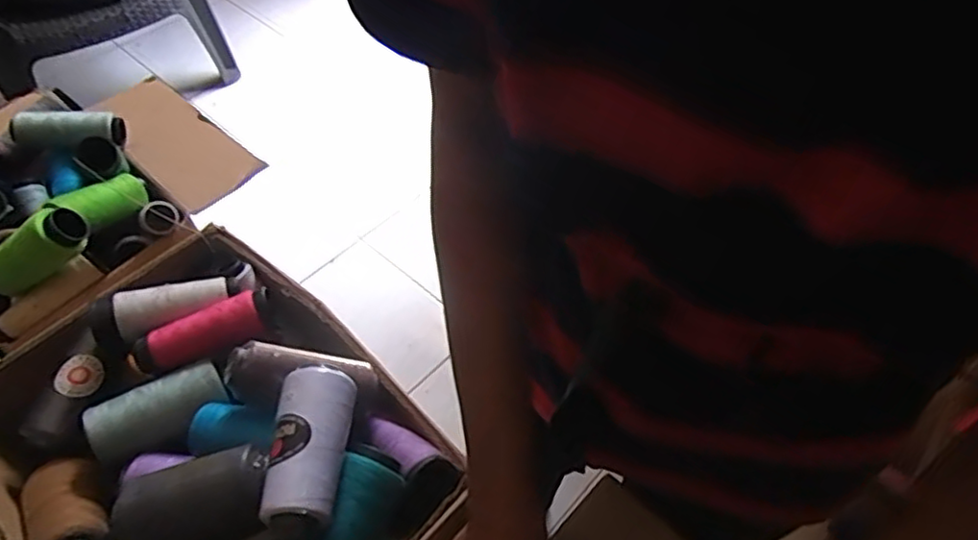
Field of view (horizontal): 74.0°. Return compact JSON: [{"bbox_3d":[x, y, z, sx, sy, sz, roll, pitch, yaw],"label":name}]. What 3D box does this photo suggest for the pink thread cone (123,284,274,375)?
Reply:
[{"bbox_3d":[-0.243,0.051,0.550,0.116,0.034,0.035,-21,56,-16],"label":"pink thread cone"}]

